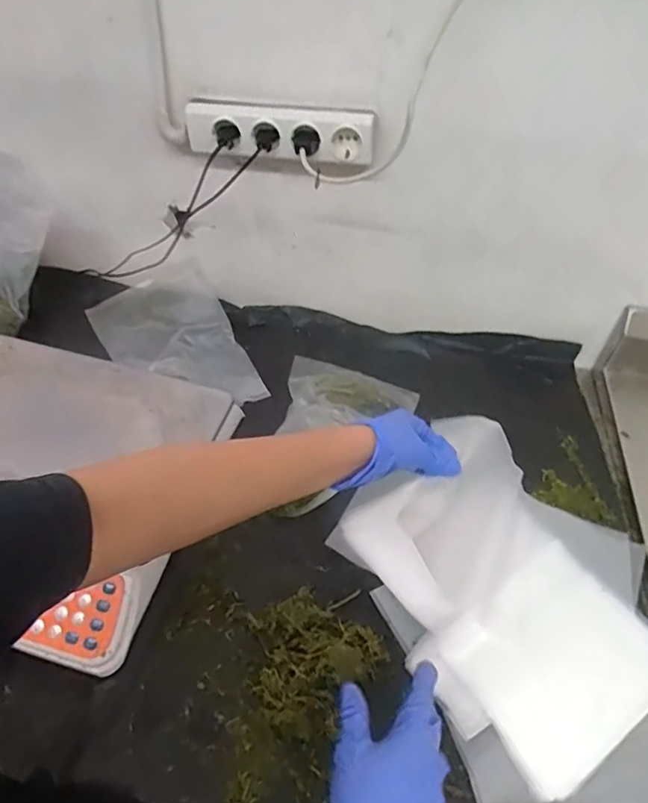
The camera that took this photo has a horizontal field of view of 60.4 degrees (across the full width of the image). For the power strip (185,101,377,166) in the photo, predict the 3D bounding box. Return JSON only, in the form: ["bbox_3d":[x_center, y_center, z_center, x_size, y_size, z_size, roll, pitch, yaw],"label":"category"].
[{"bbox_3d":[-0.053,-0.344,0.713,0.241,0.067,0.032,1,46,-4],"label":"power strip"}]

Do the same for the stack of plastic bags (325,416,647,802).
[{"bbox_3d":[0.193,0.167,0.574,0.230,0.167,0.344,-24,53,-25],"label":"stack of plastic bags"}]

